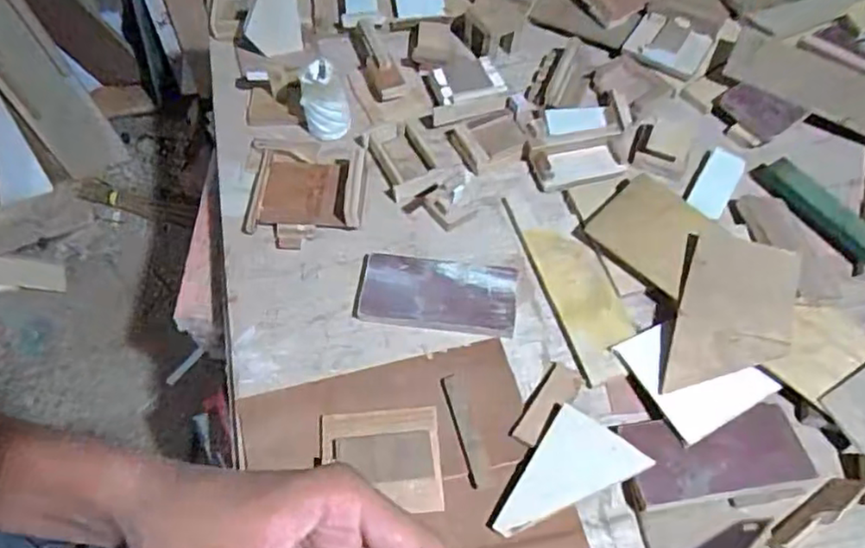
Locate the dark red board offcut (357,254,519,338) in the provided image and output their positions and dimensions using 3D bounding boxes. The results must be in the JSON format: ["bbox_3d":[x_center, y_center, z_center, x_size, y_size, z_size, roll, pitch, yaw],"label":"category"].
[{"bbox_3d":[0.008,0.024,0.804,0.192,0.012,0.092,7,59,4],"label":"dark red board offcut"}]

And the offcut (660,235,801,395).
[{"bbox_3d":[0.354,0.049,0.752,0.127,0.006,0.210,15,65,16],"label":"offcut"}]

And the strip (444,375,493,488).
[{"bbox_3d":[0.040,0.176,0.721,0.023,0.005,0.128,-13,60,-8],"label":"strip"}]

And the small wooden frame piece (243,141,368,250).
[{"bbox_3d":[-0.178,-0.119,0.877,0.173,0.034,0.178,4,59,2],"label":"small wooden frame piece"}]

